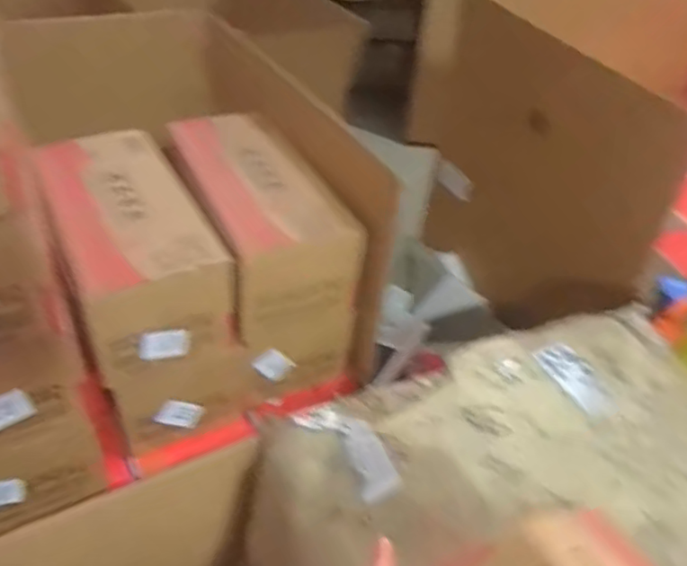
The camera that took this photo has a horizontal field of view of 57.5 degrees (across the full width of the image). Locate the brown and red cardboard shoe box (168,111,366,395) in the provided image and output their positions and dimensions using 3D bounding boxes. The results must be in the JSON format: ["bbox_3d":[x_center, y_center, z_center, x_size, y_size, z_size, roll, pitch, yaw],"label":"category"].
[{"bbox_3d":[-0.100,-0.043,0.730,0.132,0.197,0.273,-15,44,-23],"label":"brown and red cardboard shoe box"}]

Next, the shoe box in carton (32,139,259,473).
[{"bbox_3d":[-0.222,0.005,0.684,0.133,0.223,0.294,-16,44,-24],"label":"shoe box in carton"}]

